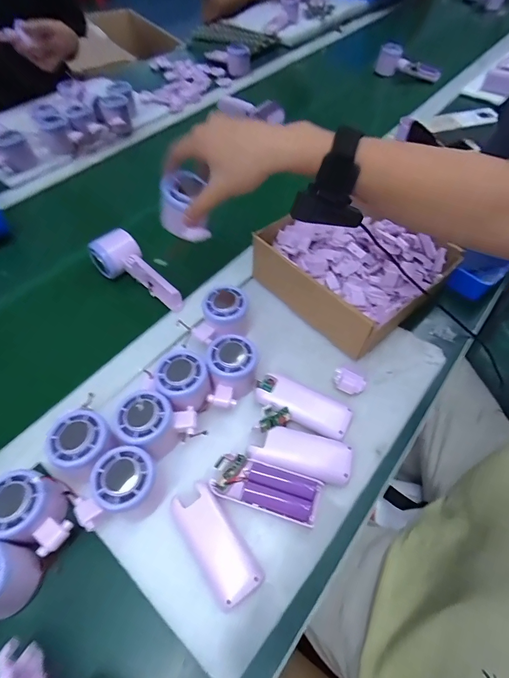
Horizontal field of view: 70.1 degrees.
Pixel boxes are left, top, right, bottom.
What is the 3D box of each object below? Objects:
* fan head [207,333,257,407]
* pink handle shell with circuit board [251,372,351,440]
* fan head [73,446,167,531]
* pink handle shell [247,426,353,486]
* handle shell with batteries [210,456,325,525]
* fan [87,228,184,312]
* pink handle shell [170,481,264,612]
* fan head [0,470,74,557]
[{"bbox_3d":[-0.025,0.039,0.407,0.050,0.051,0.071,0,55,0],"label":"fan head"},{"bbox_3d":[0.053,0.075,0.407,0.106,0.023,0.042,23,58,15],"label":"pink handle shell with circuit board"},{"bbox_3d":[-0.126,0.136,0.333,0.074,0.047,0.055,-11,56,-8],"label":"fan head"},{"bbox_3d":[0.048,0.118,0.376,0.098,0.018,0.042,15,57,10],"label":"pink handle shell"},{"bbox_3d":[0.012,0.143,0.353,0.103,0.023,0.042,15,57,10],"label":"handle shell with batteries"},{"bbox_3d":[-0.165,-0.088,0.507,0.060,0.052,0.148,-37,63,-23],"label":"fan"},{"bbox_3d":[-0.037,0.184,0.328,0.043,0.012,0.100,-31,61,-20],"label":"pink handle shell"},{"bbox_3d":[-0.202,0.158,0.338,0.077,0.058,0.060,17,57,11],"label":"fan head"}]

